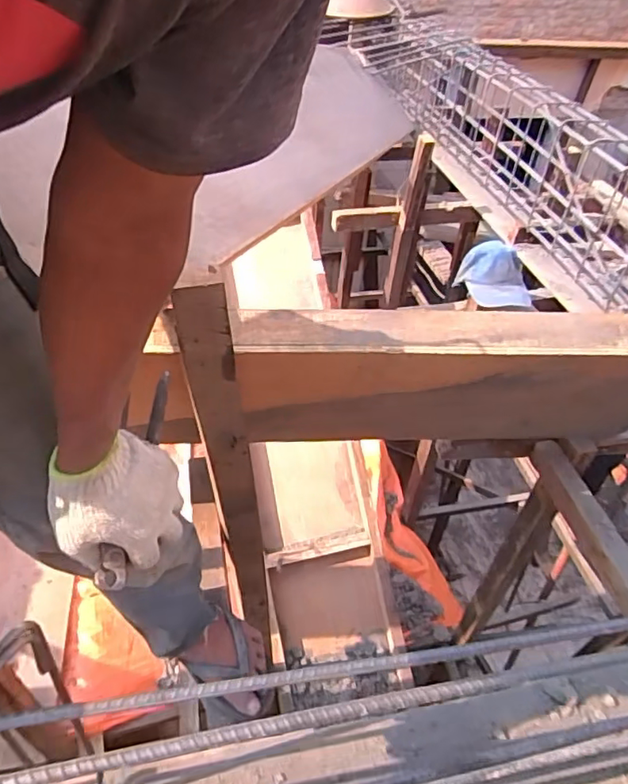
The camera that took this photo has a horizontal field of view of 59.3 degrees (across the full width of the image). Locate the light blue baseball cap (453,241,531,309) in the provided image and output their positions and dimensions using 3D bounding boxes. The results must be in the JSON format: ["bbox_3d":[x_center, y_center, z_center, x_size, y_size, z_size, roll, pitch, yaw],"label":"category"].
[{"bbox_3d":[0.482,-0.304,1.463,0.208,0.129,0.136,19,46,15],"label":"light blue baseball cap"}]

